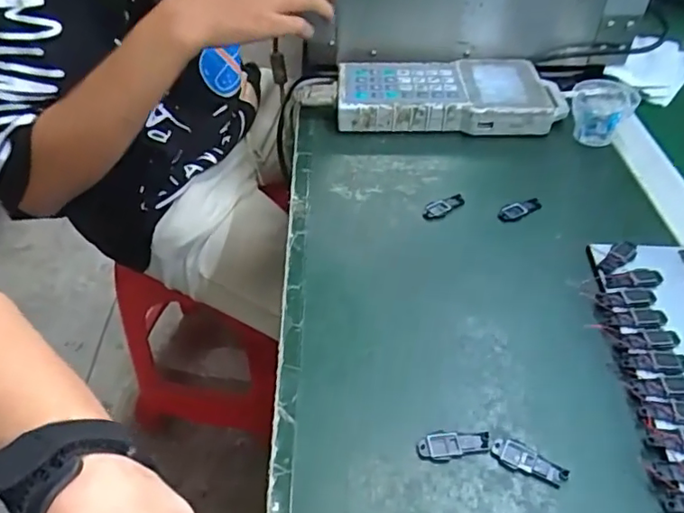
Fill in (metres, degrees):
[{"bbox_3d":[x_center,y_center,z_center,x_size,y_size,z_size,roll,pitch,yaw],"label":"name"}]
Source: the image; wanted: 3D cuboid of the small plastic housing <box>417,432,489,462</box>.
[{"bbox_3d":[0.062,0.105,0.319,0.039,0.004,0.015,-5,44,-2],"label":"small plastic housing"}]

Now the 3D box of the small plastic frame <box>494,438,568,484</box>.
[{"bbox_3d":[0.103,0.111,0.312,0.040,0.004,0.013,23,49,24],"label":"small plastic frame"}]

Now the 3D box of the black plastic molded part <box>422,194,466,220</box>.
[{"bbox_3d":[0.084,-0.042,0.476,0.040,0.005,0.015,-29,50,-25],"label":"black plastic molded part"}]

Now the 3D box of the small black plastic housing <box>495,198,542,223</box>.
[{"bbox_3d":[0.146,-0.038,0.471,0.039,0.004,0.015,-23,48,-20],"label":"small black plastic housing"}]

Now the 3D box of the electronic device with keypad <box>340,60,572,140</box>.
[{"bbox_3d":[0.109,-0.165,0.578,0.224,0.032,0.100,1,44,3],"label":"electronic device with keypad"}]

